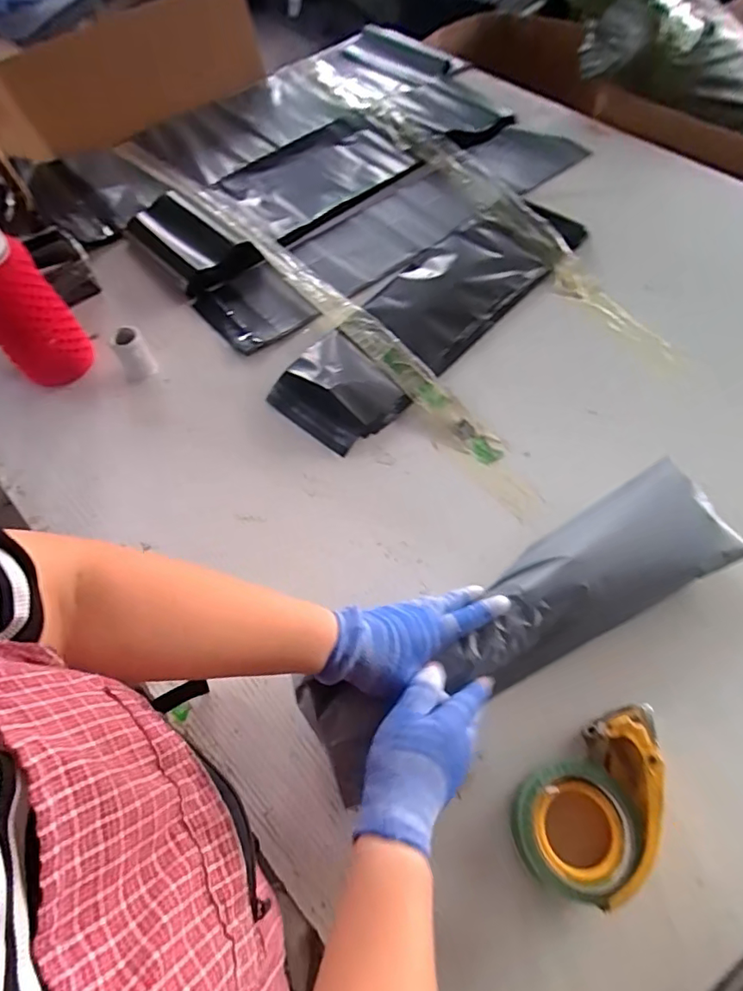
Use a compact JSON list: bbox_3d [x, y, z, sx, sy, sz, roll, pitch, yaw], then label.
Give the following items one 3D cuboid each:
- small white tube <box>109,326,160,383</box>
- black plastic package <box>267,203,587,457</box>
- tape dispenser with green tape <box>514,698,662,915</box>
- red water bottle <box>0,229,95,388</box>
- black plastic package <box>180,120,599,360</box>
[{"bbox_3d":[-0.324,-0.191,0.706,0.046,0.069,0.037,-30,65,-13],"label":"small white tube"},{"bbox_3d":[0.098,-0.278,0.754,0.158,0.026,0.546,39,70,20],"label":"black plastic package"},{"bbox_3d":[0.196,0.266,0.443,0.155,0.061,0.100,-31,65,-13],"label":"tape dispenser with green tape"},{"bbox_3d":[-0.447,-0.227,0.651,0.108,0.211,0.091,-40,67,-17],"label":"red water bottle"},{"bbox_3d":[0.051,-0.461,0.853,0.722,0.028,0.200,-34,66,-14],"label":"black plastic package"}]

